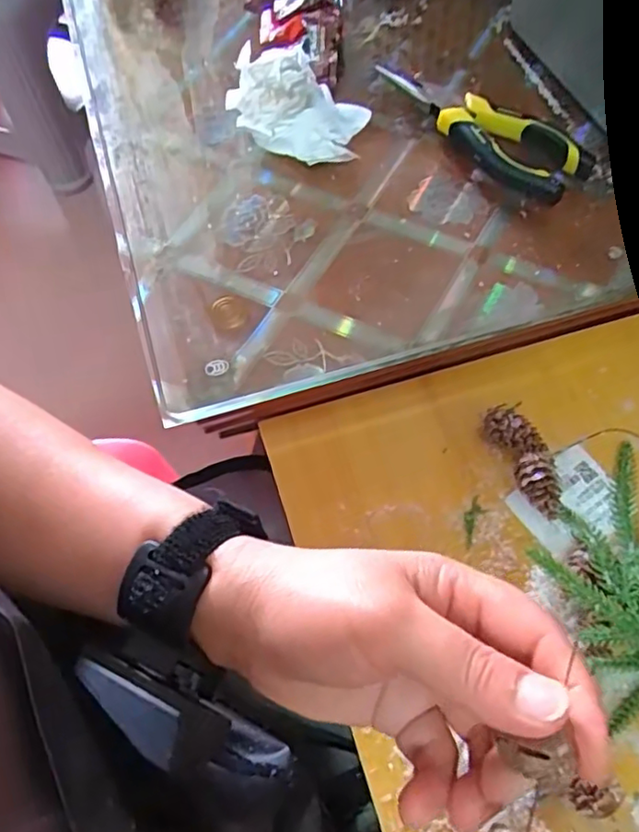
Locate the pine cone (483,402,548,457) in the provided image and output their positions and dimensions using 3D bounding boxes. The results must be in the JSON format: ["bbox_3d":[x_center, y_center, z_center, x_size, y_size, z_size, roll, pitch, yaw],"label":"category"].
[{"bbox_3d":[0.108,0.008,0.346,0.027,0.021,0.034,-16,66,-7],"label":"pine cone"}]

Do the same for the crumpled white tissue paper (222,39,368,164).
[{"bbox_3d":[-0.016,-0.198,0.393,0.061,0.048,0.082,-38,71,-14],"label":"crumpled white tissue paper"}]

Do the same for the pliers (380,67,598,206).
[{"bbox_3d":[0.102,-0.188,0.401,0.150,0.020,0.048,33,69,15],"label":"pliers"}]

